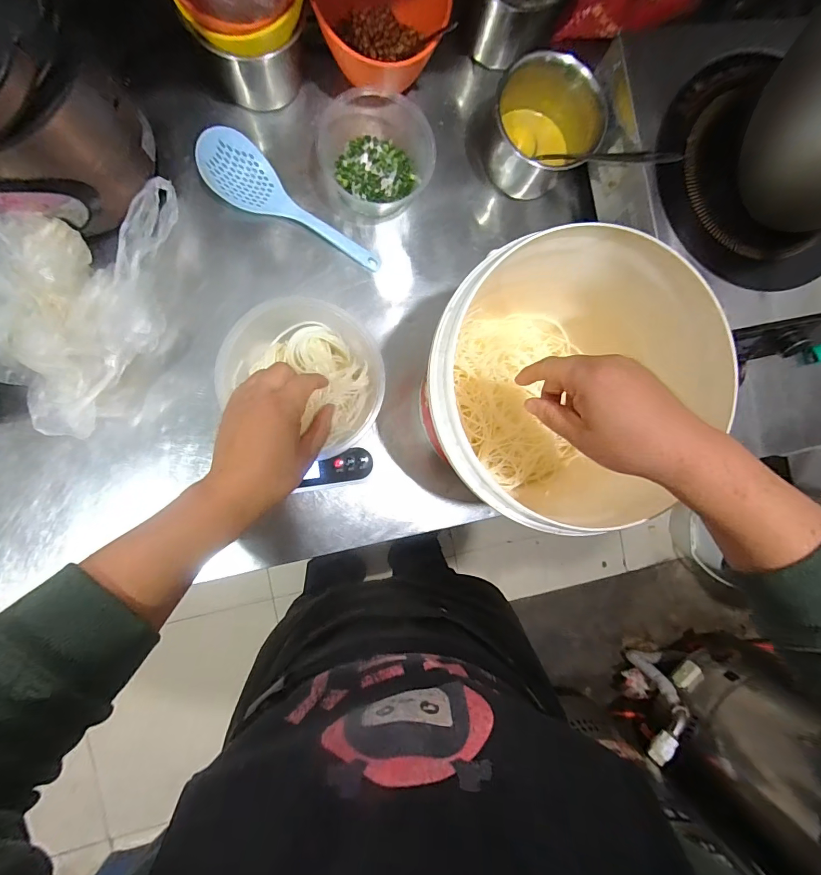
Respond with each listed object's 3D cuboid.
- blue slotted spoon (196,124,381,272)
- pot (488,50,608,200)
[{"bbox_3d":[-0.148,-0.300,0.533,0.246,0.036,0.073,29,87,-7],"label":"blue slotted spoon"},{"bbox_3d":[0.177,-0.404,0.542,0.120,0.110,0.109,-9,92,-7],"label":"pot"}]

